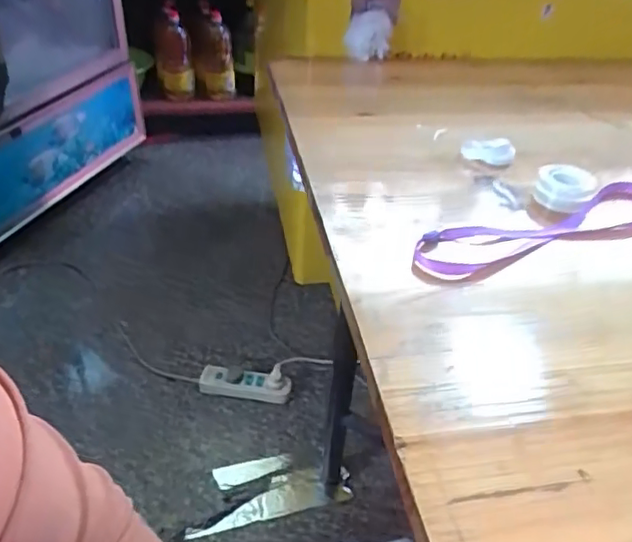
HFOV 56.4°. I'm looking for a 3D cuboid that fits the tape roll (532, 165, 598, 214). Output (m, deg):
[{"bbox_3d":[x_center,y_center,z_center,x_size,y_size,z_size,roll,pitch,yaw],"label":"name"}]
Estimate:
[{"bbox_3d":[0.221,-0.075,0.525,0.048,0.022,0.048,18,39,16],"label":"tape roll"}]

